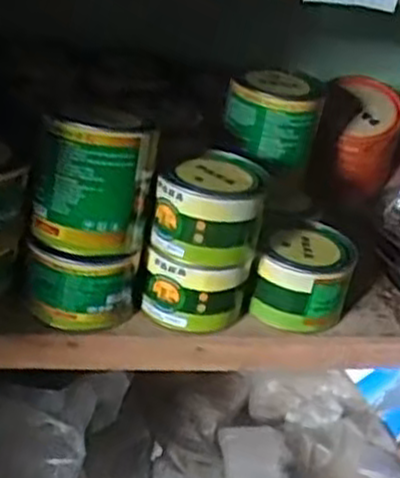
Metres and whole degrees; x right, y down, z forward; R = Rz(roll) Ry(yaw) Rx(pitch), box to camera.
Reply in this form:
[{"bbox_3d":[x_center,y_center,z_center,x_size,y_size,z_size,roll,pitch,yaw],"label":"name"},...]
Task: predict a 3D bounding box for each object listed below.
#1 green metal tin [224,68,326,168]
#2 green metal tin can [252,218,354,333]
[{"bbox_3d":[0.079,-0.131,0.830,0.094,0.078,0.077,13,30,11],"label":"green metal tin"},{"bbox_3d":[0.104,0.033,0.774,0.086,0.068,0.104,11,30,8],"label":"green metal tin can"}]

